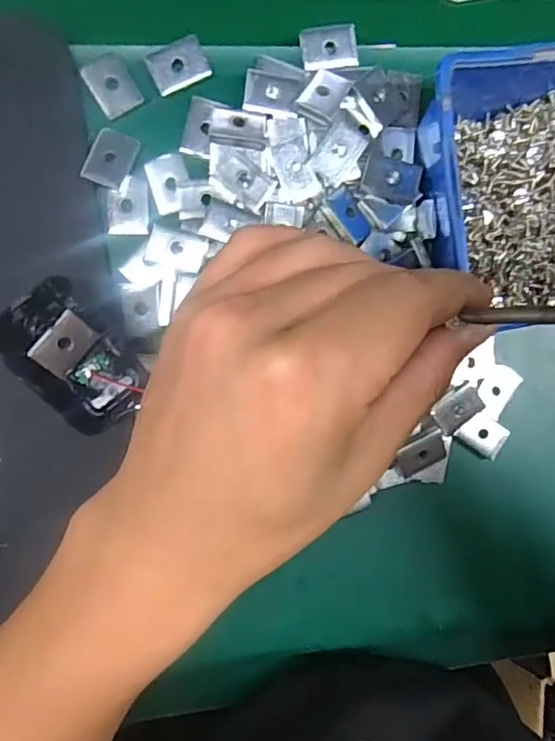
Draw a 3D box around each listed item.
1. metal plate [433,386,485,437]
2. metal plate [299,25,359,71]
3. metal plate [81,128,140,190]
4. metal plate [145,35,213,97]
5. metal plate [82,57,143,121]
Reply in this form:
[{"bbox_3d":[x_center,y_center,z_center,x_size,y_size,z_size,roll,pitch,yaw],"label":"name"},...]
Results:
[{"bbox_3d":[0.098,0.021,0.296,0.026,0.004,0.018,-36,105,7],"label":"metal plate"},{"bbox_3d":[0.027,-0.165,0.280,0.029,0.004,0.020,-11,95,-7],"label":"metal plate"},{"bbox_3d":[-0.081,-0.103,0.267,0.020,0.008,0.028,21,90,-9],"label":"metal plate"},{"bbox_3d":[-0.049,-0.150,0.271,0.028,0.004,0.020,-27,97,-6],"label":"metal plate"},{"bbox_3d":[-0.080,-0.138,0.267,0.021,0.004,0.027,-31,97,-5],"label":"metal plate"}]

